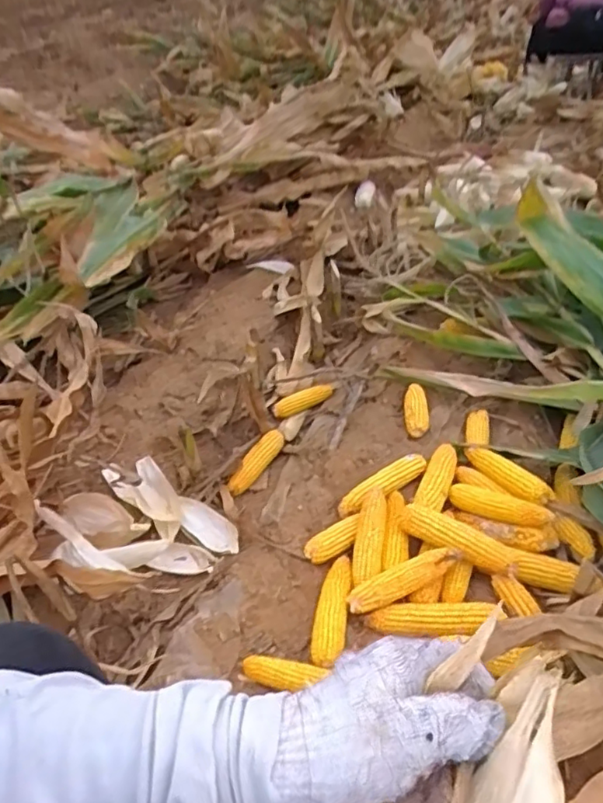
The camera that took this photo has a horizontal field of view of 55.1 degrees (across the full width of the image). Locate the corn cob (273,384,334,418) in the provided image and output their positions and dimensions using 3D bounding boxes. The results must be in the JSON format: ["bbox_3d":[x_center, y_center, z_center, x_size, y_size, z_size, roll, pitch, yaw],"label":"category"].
[{"bbox_3d":[0.005,0.002,1.384,0.152,0.043,0.041,-18,41,-14],"label":"corn cob"}]

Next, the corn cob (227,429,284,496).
[{"bbox_3d":[-0.095,0.128,1.237,0.039,0.049,0.173,22,47,30],"label":"corn cob"}]

